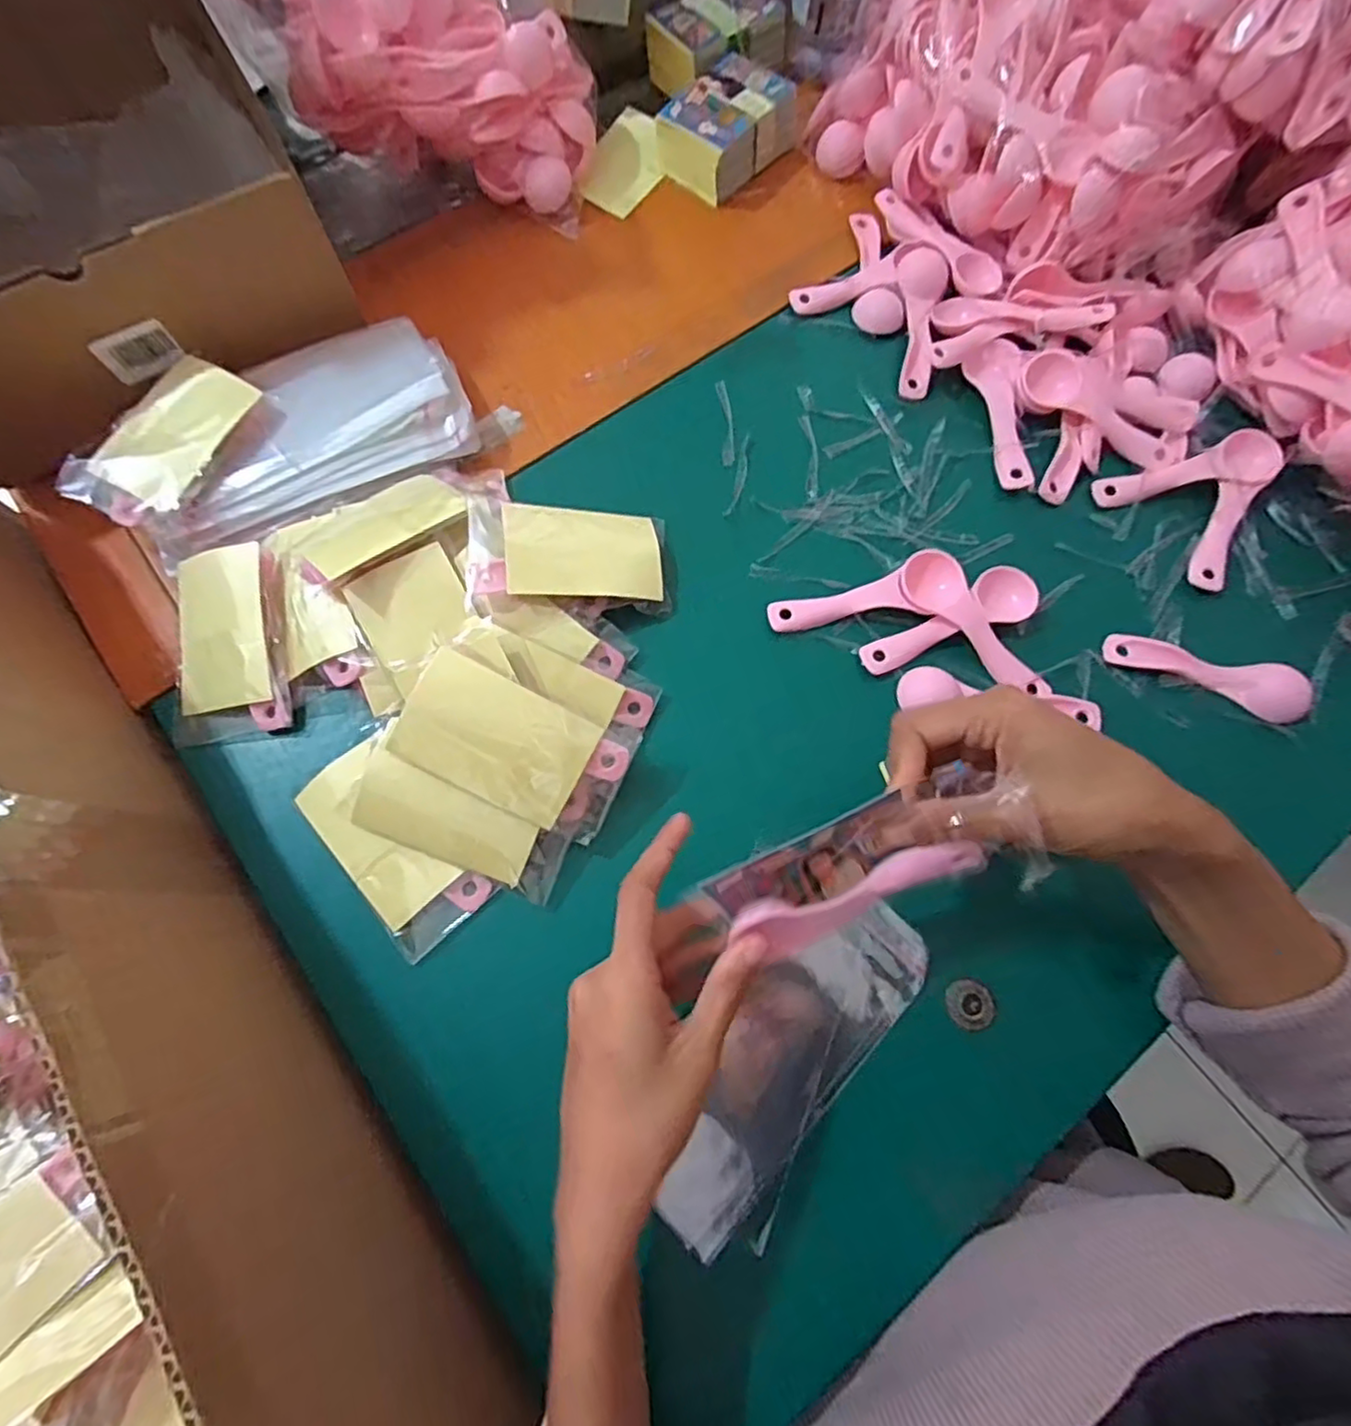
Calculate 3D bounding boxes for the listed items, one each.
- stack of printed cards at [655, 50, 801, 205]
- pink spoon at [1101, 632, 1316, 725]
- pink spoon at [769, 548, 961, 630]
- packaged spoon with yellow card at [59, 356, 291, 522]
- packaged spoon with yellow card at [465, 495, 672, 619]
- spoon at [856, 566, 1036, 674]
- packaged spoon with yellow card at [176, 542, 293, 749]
[{"bbox_3d":[0.043,-0.449,0.500,0.103,0.034,0.071,-42,79,-13],"label":"stack of printed cards"},{"bbox_3d":[0.313,-0.024,0.385,0.111,0.017,0.028,21,73,4],"label":"pink spoon"},{"bbox_3d":[0.115,-0.066,0.396,0.111,0.023,0.035,-15,74,-7],"label":"pink spoon"},{"bbox_3d":[-0.301,-0.161,0.394,0.067,0.017,0.112,31,74,7],"label":"packaged spoon with yellow card"},{"bbox_3d":[-0.060,-0.091,0.384,0.116,0.013,0.062,0,84,-17],"label":"packaged spoon with yellow card"},{"bbox_3d":[0.163,-0.057,0.396,0.111,0.012,0.035,-20,76,-5],"label":"spoon"},{"bbox_3d":[-0.255,-0.042,0.379,0.069,0.012,0.111,-11,86,9],"label":"packaged spoon with yellow card"}]

